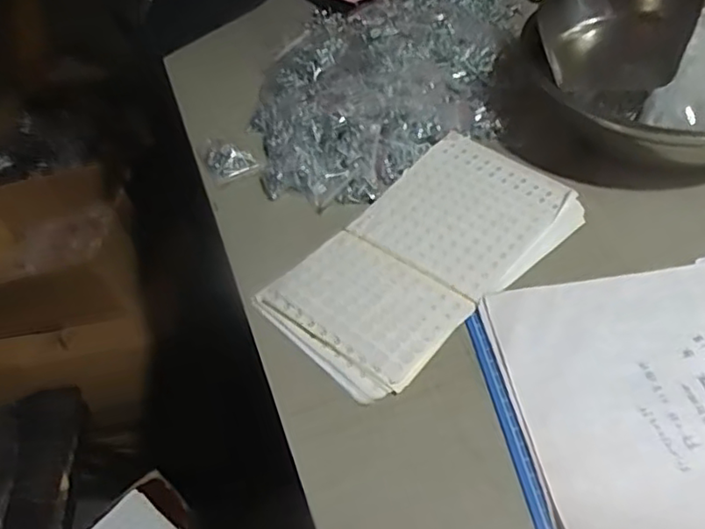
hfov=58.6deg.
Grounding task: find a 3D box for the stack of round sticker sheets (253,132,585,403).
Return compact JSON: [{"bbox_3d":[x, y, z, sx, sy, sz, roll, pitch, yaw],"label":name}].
[{"bbox_3d":[0.056,-0.012,0.476,0.246,0.013,0.133,-37,54,-25],"label":"stack of round sticker sheets"}]

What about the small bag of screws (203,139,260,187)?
[{"bbox_3d":[-0.111,-0.098,0.567,0.042,0.013,0.048,-24,50,-15],"label":"small bag of screws"}]

